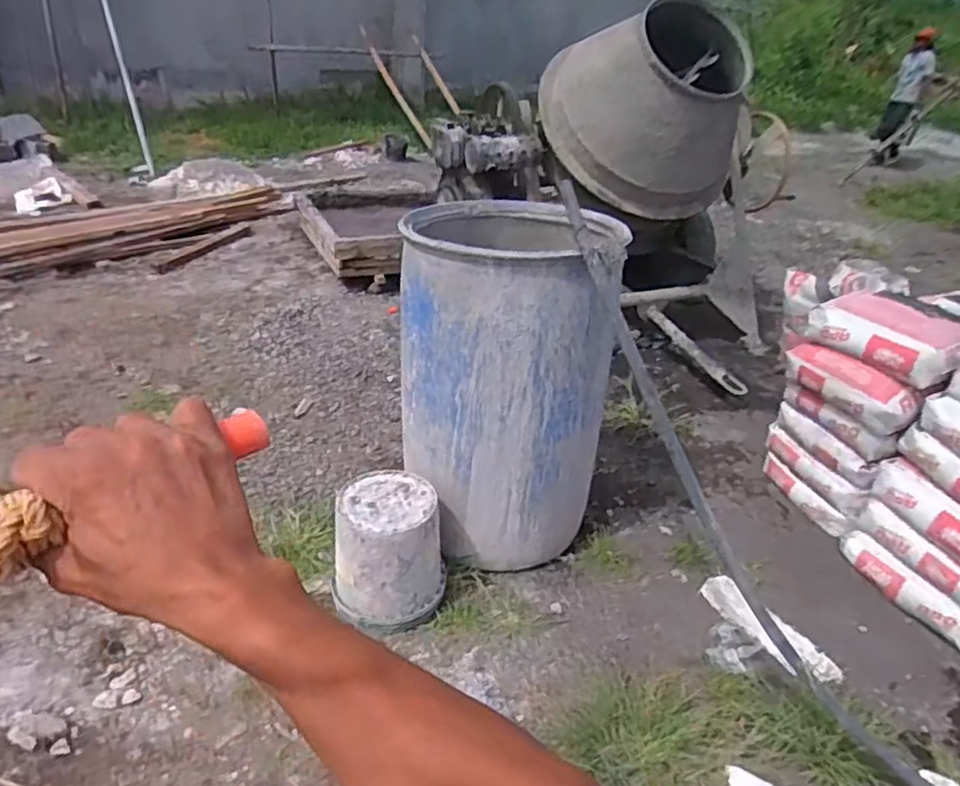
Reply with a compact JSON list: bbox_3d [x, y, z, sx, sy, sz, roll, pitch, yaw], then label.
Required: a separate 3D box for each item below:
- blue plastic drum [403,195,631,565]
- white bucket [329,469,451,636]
[{"bbox_3d":[0.073,-0.056,1.880,0.548,0.877,0.580,4,32,-3],"label":"blue plastic drum"},{"bbox_3d":[-0.230,0.404,1.707,0.279,0.288,0.255,4,32,-3],"label":"white bucket"}]

